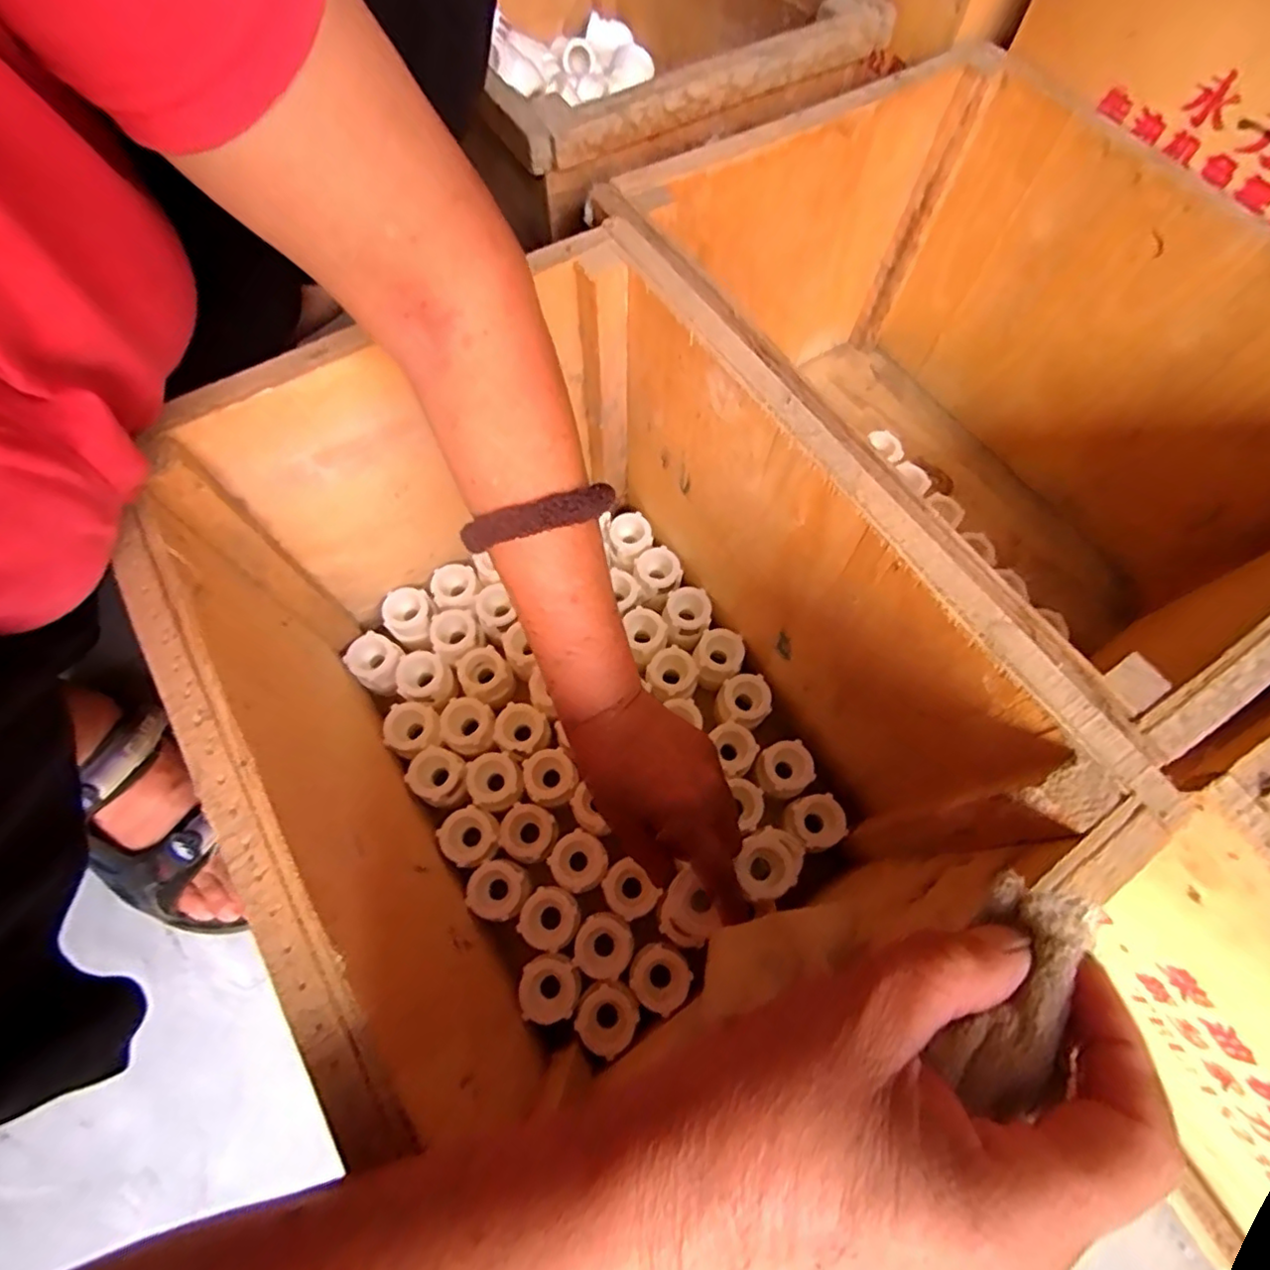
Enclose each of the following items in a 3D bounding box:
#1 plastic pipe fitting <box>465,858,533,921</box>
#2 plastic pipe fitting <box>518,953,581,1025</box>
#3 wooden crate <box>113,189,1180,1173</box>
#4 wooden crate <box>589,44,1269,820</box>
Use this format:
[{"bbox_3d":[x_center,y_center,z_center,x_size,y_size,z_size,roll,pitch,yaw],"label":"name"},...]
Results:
[{"bbox_3d":[-0.092,0.173,0.415,0.038,0.031,0.037,1,68,-1],"label":"plastic pipe fitting"},{"bbox_3d":[-0.054,0.227,0.393,0.037,0.019,0.038,10,68,2],"label":"plastic pipe fitting"},{"bbox_3d":[-0.025,0.029,0.366,0.316,0.234,0.387,-31,72,-13],"label":"wooden crate"},{"bbox_3d":[0.227,-0.142,0.456,0.366,0.259,0.418,-31,72,-13],"label":"wooden crate"}]

